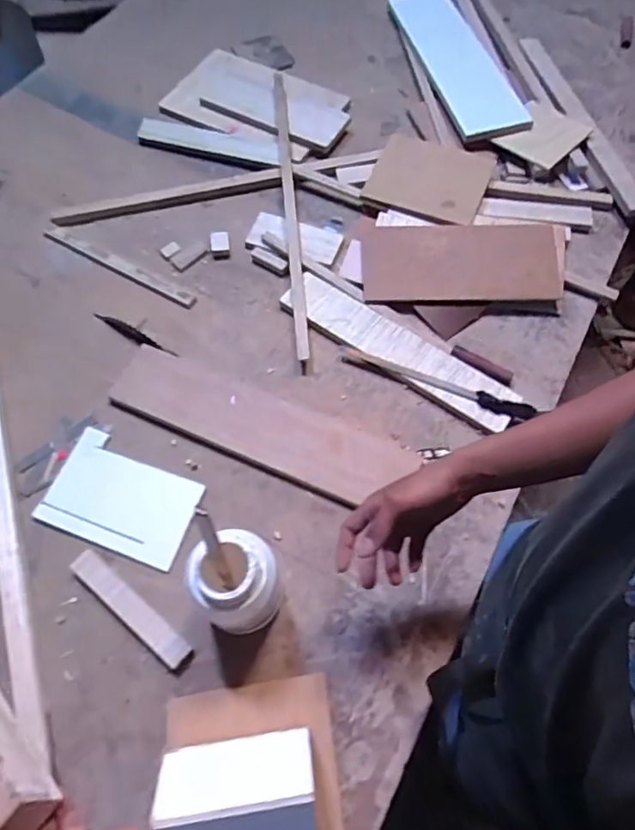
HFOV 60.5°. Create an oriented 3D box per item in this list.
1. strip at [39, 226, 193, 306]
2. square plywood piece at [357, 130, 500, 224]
[{"bbox_3d":[-0.338,-0.251,0.914,0.311,0.011,0.023,28,67,14],"label":"strip"},{"bbox_3d":[0.199,-0.425,0.972,0.199,0.016,0.193,19,59,10],"label":"square plywood piece"}]

